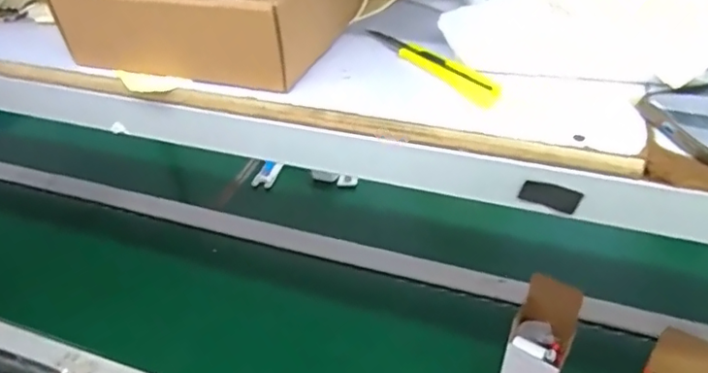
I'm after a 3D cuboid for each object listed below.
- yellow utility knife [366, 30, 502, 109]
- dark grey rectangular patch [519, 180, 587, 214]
[{"bbox_3d":[0.060,-0.098,0.446,0.022,0.009,0.149,-26,45,-22],"label":"yellow utility knife"},{"bbox_3d":[0.132,0.006,0.380,0.038,0.021,0.004,11,43,18],"label":"dark grey rectangular patch"}]

